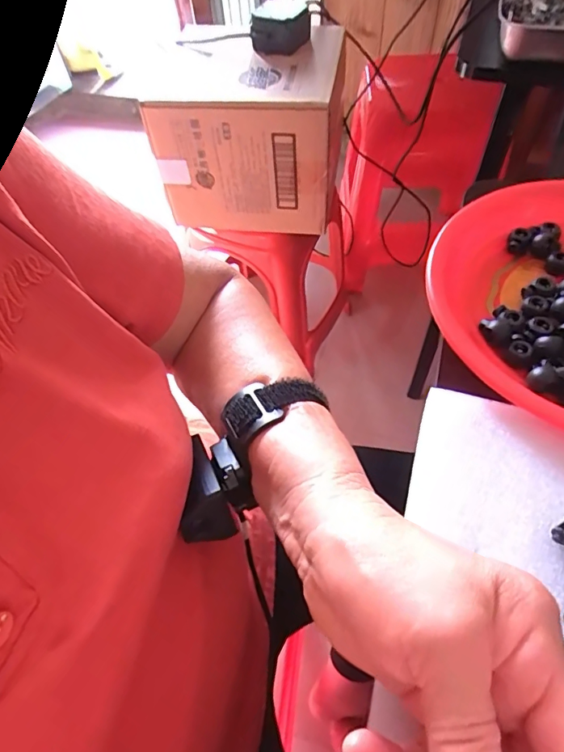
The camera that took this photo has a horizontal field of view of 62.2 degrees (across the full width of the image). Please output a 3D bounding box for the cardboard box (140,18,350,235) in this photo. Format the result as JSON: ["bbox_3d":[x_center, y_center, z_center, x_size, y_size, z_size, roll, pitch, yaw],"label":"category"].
[{"bbox_3d":[-0.037,-0.424,0.810,0.277,0.221,0.258,11,58,11],"label":"cardboard box"}]

